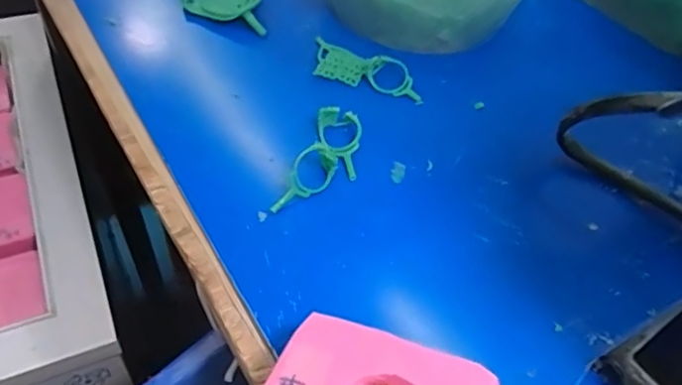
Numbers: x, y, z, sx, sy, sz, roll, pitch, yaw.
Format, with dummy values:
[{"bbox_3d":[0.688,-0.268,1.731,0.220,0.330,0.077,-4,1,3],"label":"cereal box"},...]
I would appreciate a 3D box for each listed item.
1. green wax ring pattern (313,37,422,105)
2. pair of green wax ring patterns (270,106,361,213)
[{"bbox_3d":[0.016,-0.074,0.335,0.067,0.010,0.031,14,50,5],"label":"green wax ring pattern"},{"bbox_3d":[-0.007,-0.016,0.280,0.028,0.014,0.068,18,51,8],"label":"pair of green wax ring patterns"}]

